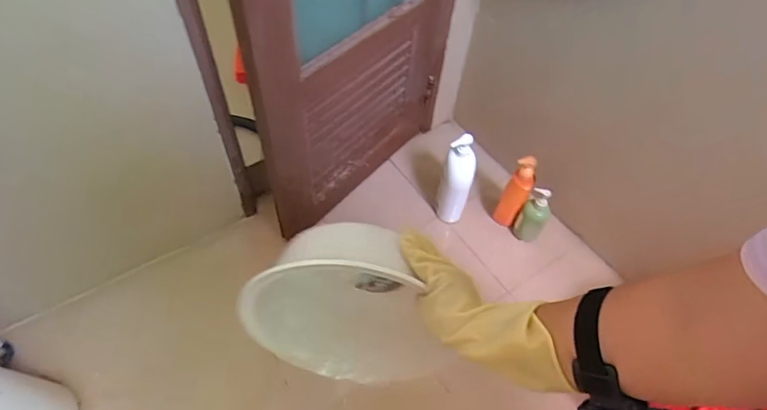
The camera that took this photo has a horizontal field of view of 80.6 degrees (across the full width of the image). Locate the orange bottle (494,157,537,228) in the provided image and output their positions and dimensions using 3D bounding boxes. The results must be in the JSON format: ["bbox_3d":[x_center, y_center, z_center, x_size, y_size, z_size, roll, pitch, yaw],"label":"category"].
[{"bbox_3d":[0.374,-0.037,1.266,0.062,0.250,0.062,2,53,-3],"label":"orange bottle"}]

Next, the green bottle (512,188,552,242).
[{"bbox_3d":[0.424,0.023,1.257,0.075,0.189,0.081,2,53,-3],"label":"green bottle"}]

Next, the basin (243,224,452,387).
[{"bbox_3d":[-0.052,0.143,0.616,0.280,0.297,0.112,-1,55,-6],"label":"basin"}]

